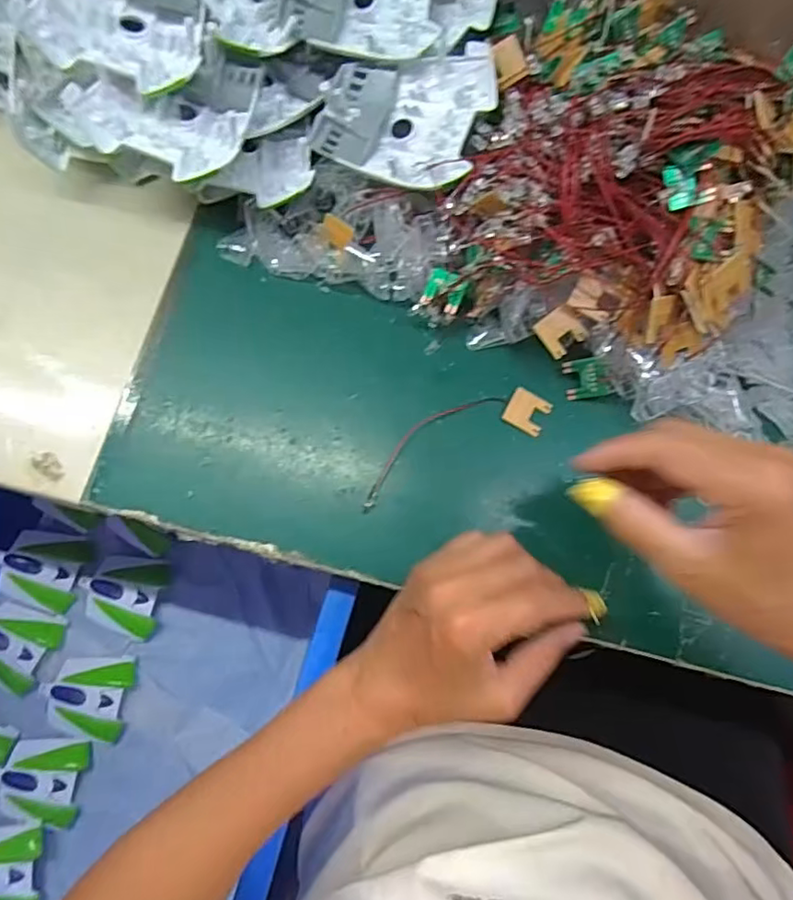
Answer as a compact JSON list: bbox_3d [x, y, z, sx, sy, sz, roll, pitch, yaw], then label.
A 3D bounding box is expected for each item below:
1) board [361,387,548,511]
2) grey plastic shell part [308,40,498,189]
[{"bbox_3d":[0.035,-0.007,0.381,0.135,0.006,0.040,-23,78,-4],"label":"board"},{"bbox_3d":[0.003,-0.211,0.377,0.111,0.023,0.094,7,78,3],"label":"grey plastic shell part"}]

